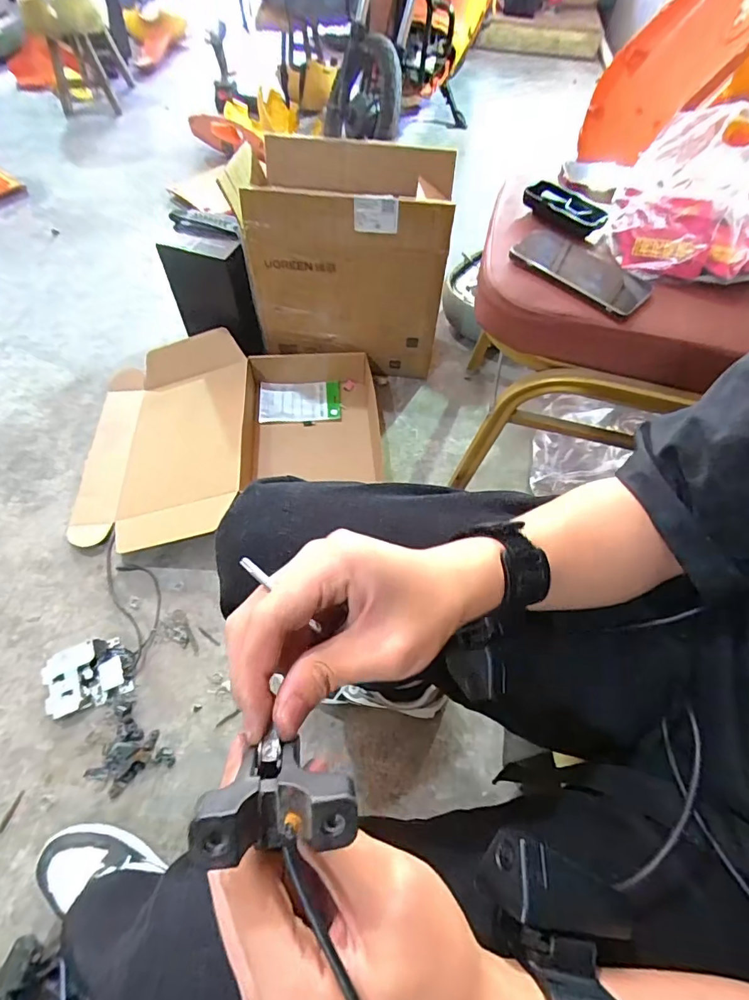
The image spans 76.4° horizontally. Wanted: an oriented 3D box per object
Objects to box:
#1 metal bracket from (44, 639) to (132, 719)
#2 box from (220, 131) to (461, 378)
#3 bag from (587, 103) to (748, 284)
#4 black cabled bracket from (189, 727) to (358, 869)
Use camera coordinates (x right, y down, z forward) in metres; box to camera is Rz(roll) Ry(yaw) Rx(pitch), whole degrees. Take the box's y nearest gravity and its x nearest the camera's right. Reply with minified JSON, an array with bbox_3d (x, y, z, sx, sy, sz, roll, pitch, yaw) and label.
[{"bbox_3d":[-0.440,0.268,0.733,0.118,0.036,0.093,-19,61,-15],"label":"metal bracket"},{"bbox_3d":[-0.057,-0.484,0.995,0.387,0.397,0.235,8,58,1],"label":"box"},{"bbox_3d":[0.403,-0.360,0.561,0.204,0.135,0.168,23,60,12],"label":"bag"},{"bbox_3d":[-0.032,0.096,0.158,0.048,0.029,0.032,-5,58,-7],"label":"black cabled bracket"}]

